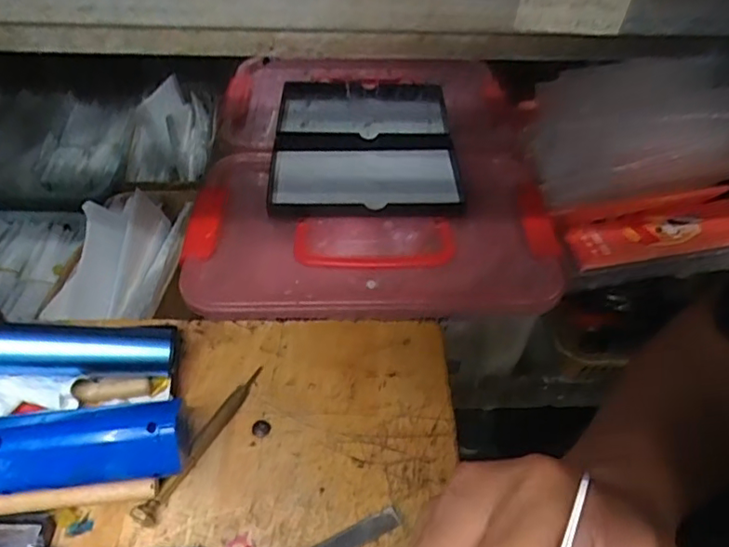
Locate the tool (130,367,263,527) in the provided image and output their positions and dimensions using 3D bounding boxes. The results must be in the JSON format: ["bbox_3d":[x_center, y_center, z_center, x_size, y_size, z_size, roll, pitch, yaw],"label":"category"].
[{"bbox_3d":[-0.092,0.094,0.332,0.010,0.011,0.107,22,50,18],"label":"tool"}]

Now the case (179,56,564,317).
[{"bbox_3d":[0.007,-0.083,0.534,0.329,0.059,0.287,3,57,2],"label":"case"}]

